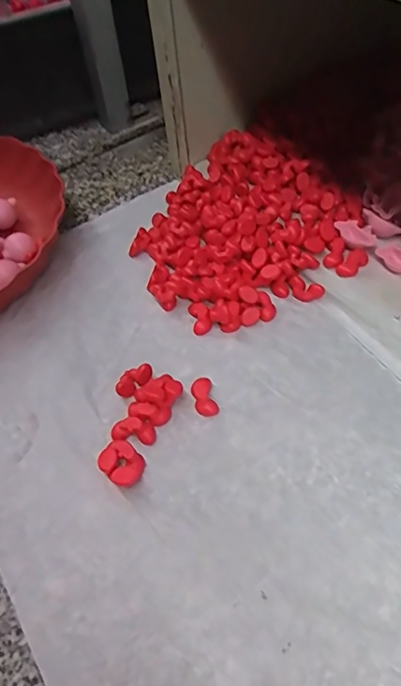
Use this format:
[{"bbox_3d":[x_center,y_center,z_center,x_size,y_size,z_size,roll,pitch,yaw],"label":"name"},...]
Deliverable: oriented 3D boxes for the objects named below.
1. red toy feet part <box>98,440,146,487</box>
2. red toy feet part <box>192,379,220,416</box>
[{"bbox_3d":[-0.054,0.081,0.353,0.029,0.015,0.025,32,62,25],"label":"red toy feet part"},{"bbox_3d":[0.003,0.040,0.385,0.016,0.009,0.029,-13,53,-5],"label":"red toy feet part"}]

